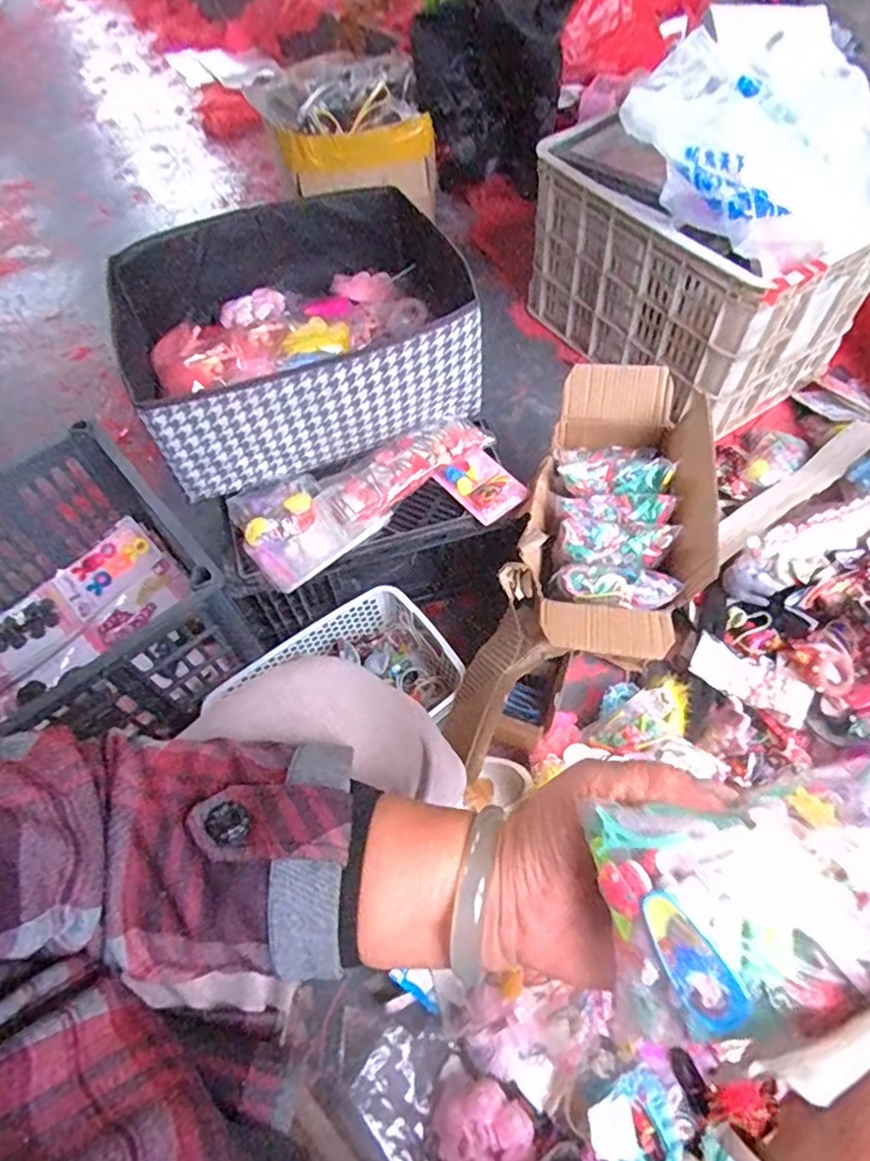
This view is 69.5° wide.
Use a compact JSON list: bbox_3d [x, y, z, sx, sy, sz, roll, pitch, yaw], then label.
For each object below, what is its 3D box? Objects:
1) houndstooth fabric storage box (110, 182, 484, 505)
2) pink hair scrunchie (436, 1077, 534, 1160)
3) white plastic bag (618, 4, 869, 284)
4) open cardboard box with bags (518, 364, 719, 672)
[{"bbox_3d":[-0.176,-0.323,0.827,0.428,0.166,0.348,-23,61,-11],"label":"houndstooth fabric storage box"},{"bbox_3d":[0.045,0.530,0.595,0.089,0.044,0.086,32,66,20],"label":"pink hair scrunchie"},{"bbox_3d":[0.465,-0.614,0.863,0.331,0.163,0.367,25,64,17],"label":"white plastic bag"},{"bbox_3d":[0.221,-0.086,0.768,0.197,0.108,0.388,9,60,8],"label":"open cardboard box with bags"}]

